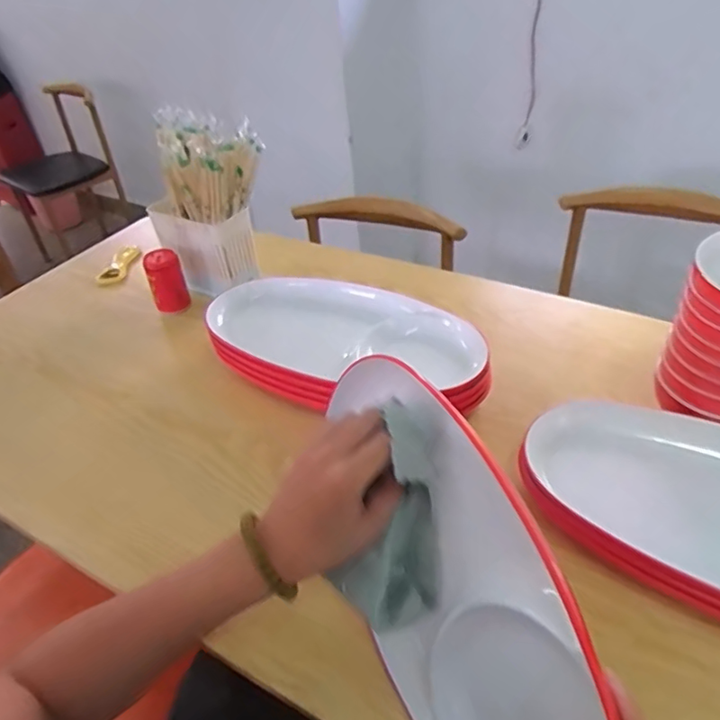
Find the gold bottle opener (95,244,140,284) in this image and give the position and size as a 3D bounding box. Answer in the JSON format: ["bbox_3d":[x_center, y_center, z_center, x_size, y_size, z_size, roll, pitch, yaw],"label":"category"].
[{"bbox_3d":[-0.393,-0.157,0.932,0.034,0.020,0.115,5,41,12],"label":"gold bottle opener"}]

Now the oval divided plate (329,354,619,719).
[{"bbox_3d":[0.056,0.137,0.397,0.028,0.166,0.327,7,51,-40],"label":"oval divided plate"}]

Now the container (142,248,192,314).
[{"bbox_3d":[-0.270,-0.110,0.790,0.048,0.078,0.042,-19,42,-16],"label":"container"}]

